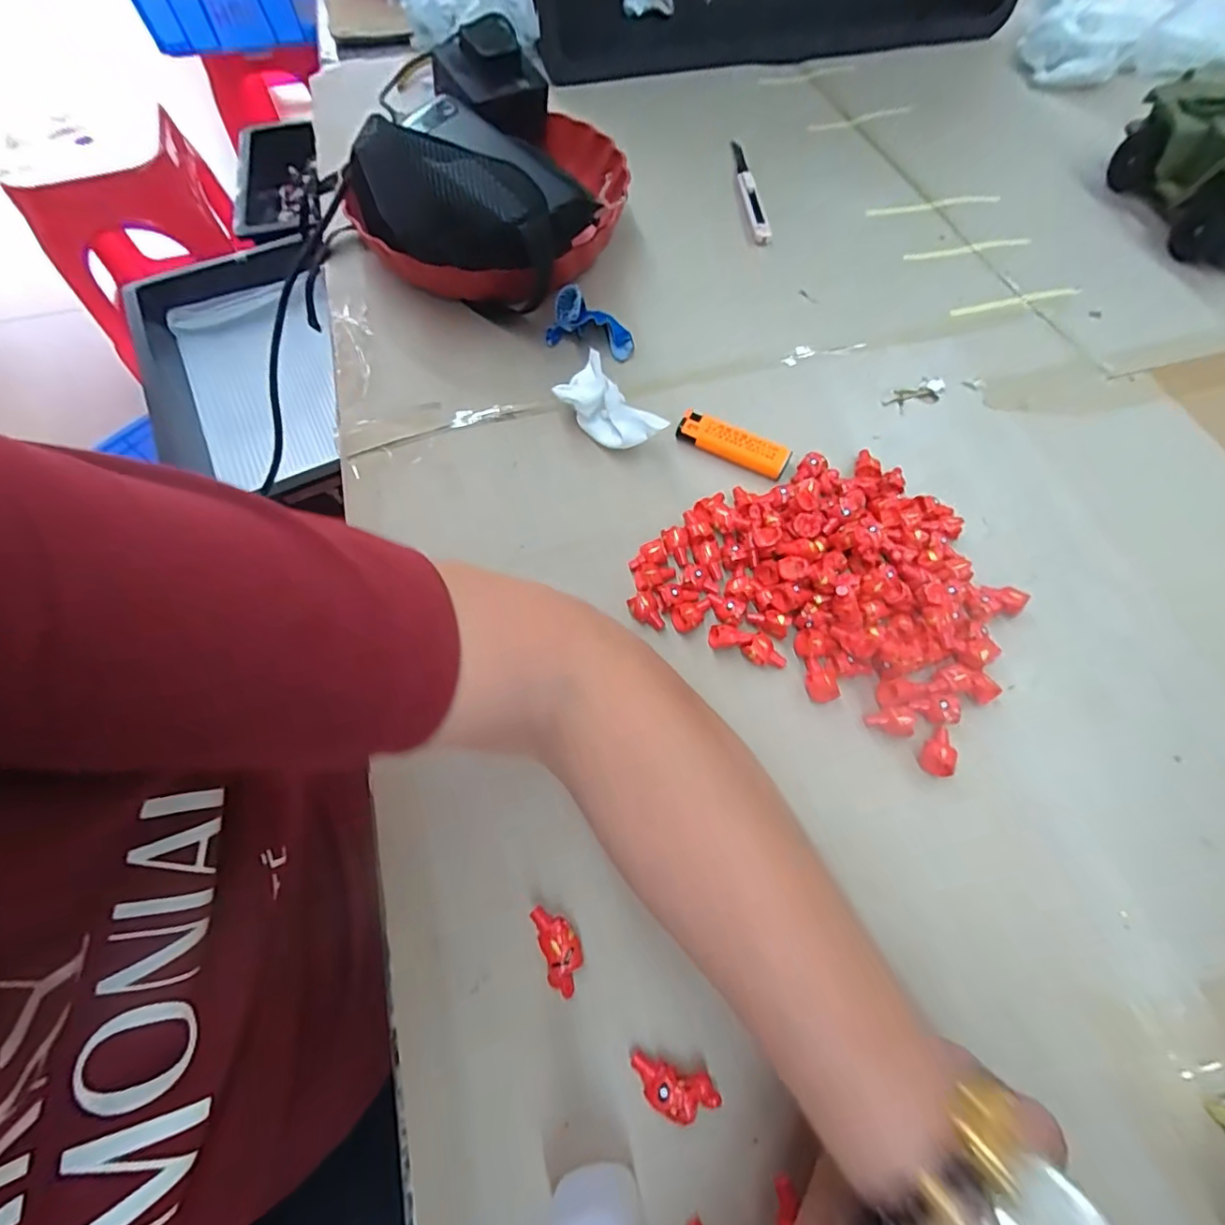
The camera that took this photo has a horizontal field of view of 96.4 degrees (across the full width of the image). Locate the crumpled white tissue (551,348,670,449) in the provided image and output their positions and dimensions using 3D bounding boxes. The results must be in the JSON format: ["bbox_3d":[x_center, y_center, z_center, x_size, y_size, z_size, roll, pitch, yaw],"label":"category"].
[{"bbox_3d":[-0.002,-0.138,0.383,0.031,0.042,0.076,-41,71,-18],"label":"crumpled white tissue"}]

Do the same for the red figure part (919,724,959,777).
[{"bbox_3d":[0.180,0.075,0.300,0.015,0.010,0.026,30,68,13],"label":"red figure part"}]

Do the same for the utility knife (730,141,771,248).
[{"bbox_3d":[0.134,-0.421,0.542,0.017,0.011,0.179,-4,64,-2],"label":"utility knife"}]

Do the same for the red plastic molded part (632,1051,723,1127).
[{"bbox_3d":[0.027,0.206,0.236,0.038,0.010,0.017,12,65,5],"label":"red plastic molded part"}]

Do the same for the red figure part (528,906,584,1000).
[{"bbox_3d":[-0.024,0.157,0.256,0.018,0.008,0.038,-18,66,-9],"label":"red figure part"}]

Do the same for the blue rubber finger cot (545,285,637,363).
[{"bbox_3d":[-0.017,-0.229,0.433,0.068,0.043,0.026,16,65,7],"label":"blue rubber finger cot"}]

